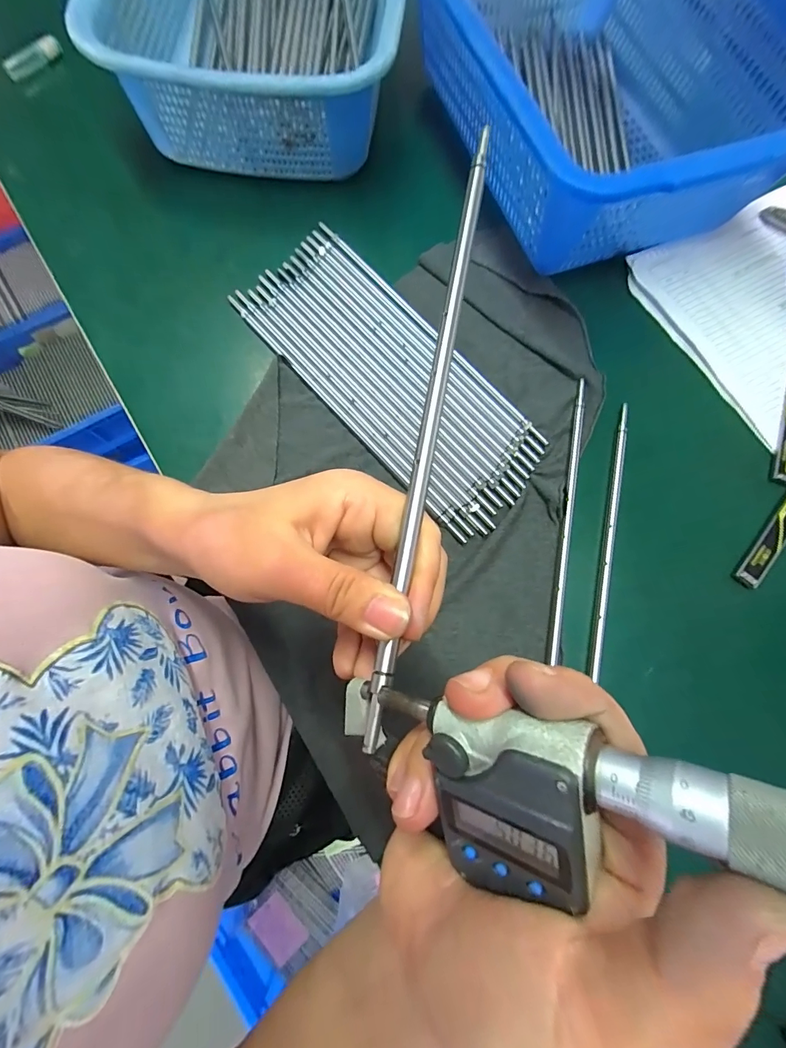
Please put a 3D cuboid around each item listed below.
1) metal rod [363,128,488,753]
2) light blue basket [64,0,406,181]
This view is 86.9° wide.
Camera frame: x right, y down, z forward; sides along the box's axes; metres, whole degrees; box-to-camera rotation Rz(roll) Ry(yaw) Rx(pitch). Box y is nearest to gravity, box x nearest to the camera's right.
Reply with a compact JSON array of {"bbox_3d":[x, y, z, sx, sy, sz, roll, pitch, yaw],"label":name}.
[{"bbox_3d":[0.017,-0.052,0.174,0.007,0.006,0.272,11,78,1],"label":"metal rod"},{"bbox_3d":[-0.118,-0.473,0.385,0.239,0.109,0.329,0,76,-2],"label":"light blue basket"}]

